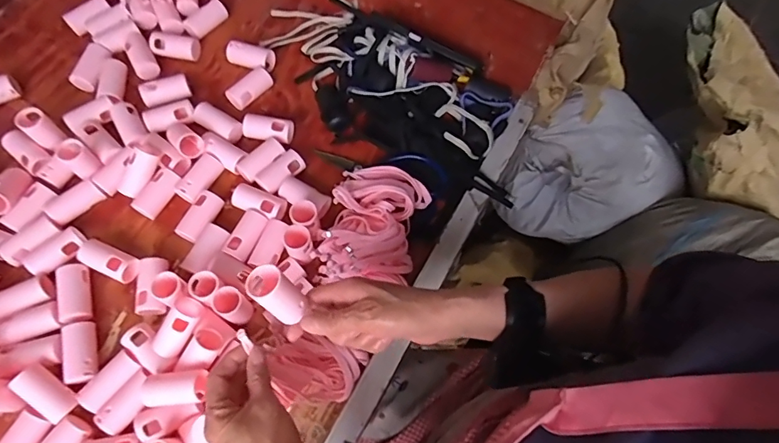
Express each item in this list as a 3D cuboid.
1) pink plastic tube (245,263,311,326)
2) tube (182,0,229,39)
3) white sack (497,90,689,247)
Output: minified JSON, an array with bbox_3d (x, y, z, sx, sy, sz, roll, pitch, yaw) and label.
[{"bbox_3d":[-0.096,0.063,0.406,0.032,0.061,0.030,-32,41,0],"label":"pink plastic tube"},{"bbox_3d":[-0.274,-0.303,0.689,0.028,0.030,0.064,40,71,14],"label":"tube"},{"bbox_3d":[0.443,-0.125,0.949,0.405,0.208,0.222,-21,69,-12],"label":"white sack"}]

